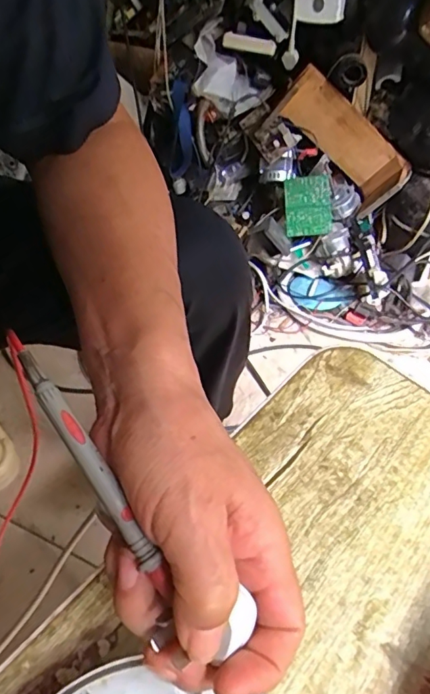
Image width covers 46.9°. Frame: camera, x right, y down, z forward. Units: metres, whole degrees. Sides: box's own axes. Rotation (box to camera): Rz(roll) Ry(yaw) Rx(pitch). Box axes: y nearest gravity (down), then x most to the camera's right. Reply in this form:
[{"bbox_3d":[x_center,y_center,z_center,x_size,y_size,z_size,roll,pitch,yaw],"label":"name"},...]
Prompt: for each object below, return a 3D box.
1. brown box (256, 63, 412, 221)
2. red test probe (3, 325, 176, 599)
[{"bbox_3d":[0.243,-0.402,0.996,0.291,0.122,0.120,44,58,-3],"label":"brown box"},{"bbox_3d":[-0.056,0.046,0.212,0.009,0.006,0.127,-30,78,-25],"label":"red test probe"}]

